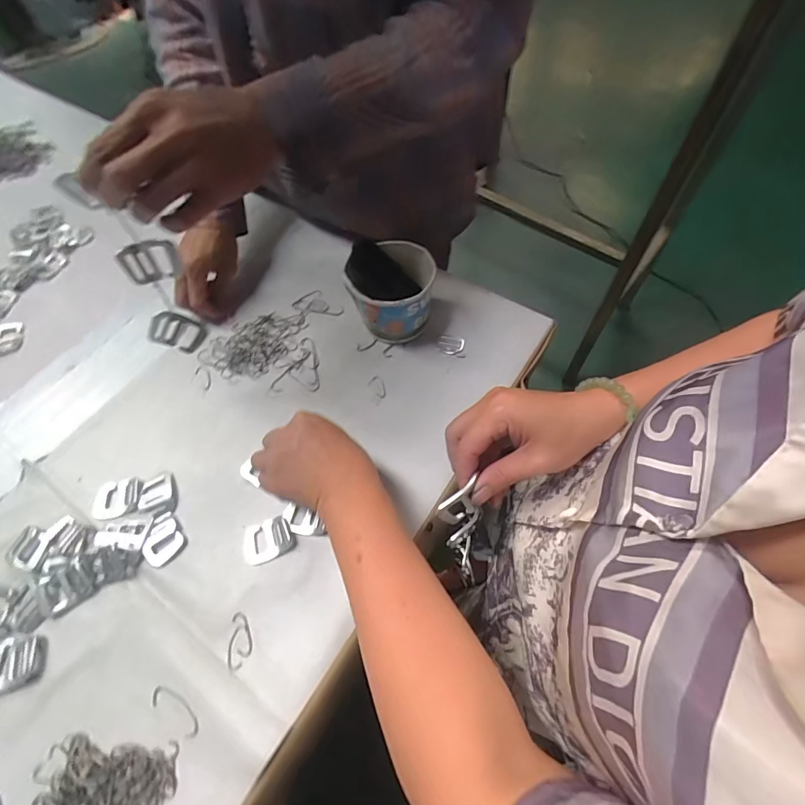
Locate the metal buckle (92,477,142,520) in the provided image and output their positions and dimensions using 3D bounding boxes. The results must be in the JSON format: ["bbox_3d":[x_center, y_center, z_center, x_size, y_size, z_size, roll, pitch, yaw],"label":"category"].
[{"bbox_3d":[-0.285,0.095,0.432,0.047,0.004,0.038,-6,61,0],"label":"metal buckle"}]

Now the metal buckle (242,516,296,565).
[{"bbox_3d":[-0.127,0.129,0.407,0.048,0.005,0.036,-20,62,-7],"label":"metal buckle"}]

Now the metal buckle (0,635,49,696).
[{"bbox_3d":[-0.331,0.222,0.367,0.052,0.004,0.041,-6,61,0],"label":"metal buckle"}]

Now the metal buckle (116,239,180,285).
[{"bbox_3d":[-0.201,-0.113,0.347,0.043,0.033,0.008,-20,62,-7],"label":"metal buckle"}]

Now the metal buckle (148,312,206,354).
[{"bbox_3d":[-0.201,-0.063,0.388,0.043,0.035,0.008,14,33,-37],"label":"metal buckle"}]

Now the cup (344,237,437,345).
[{"bbox_3d":[-0.011,-0.123,0.486,0.090,0.091,0.084,-2,61,3],"label":"cup"}]

